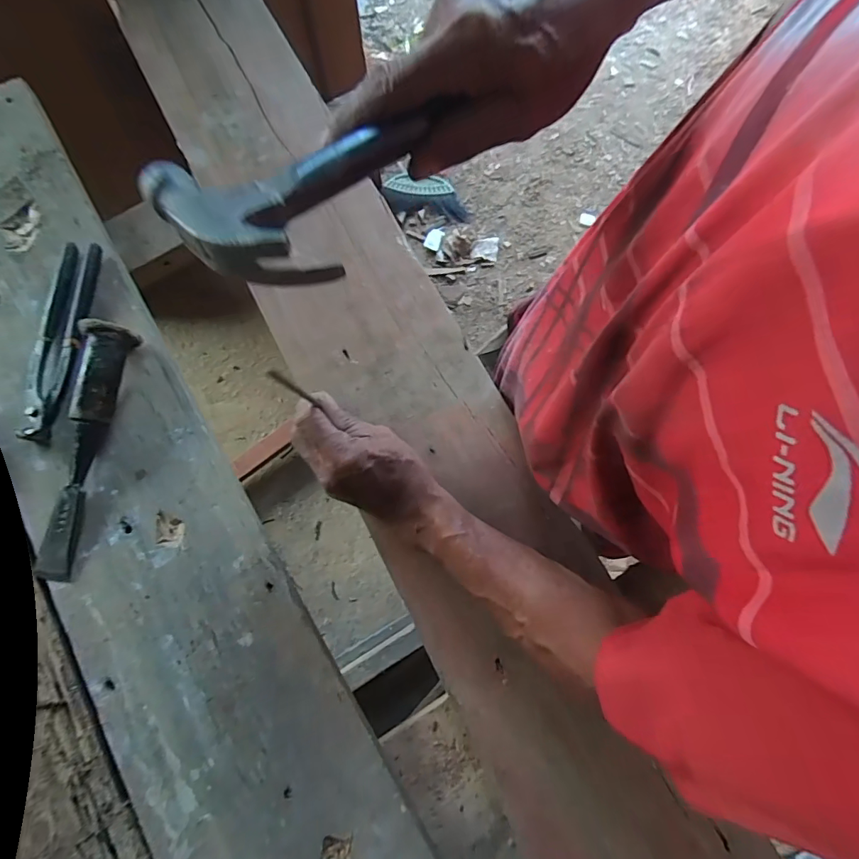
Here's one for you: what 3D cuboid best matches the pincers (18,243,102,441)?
[{"bbox_3d":[-0.374,-0.094,0.465,0.049,0.021,0.210,-4,75,-1],"label":"pincers"}]

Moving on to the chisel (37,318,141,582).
[{"bbox_3d":[-0.327,0.013,0.421,0.053,0.046,0.243,8,75,2],"label":"chisel"}]

